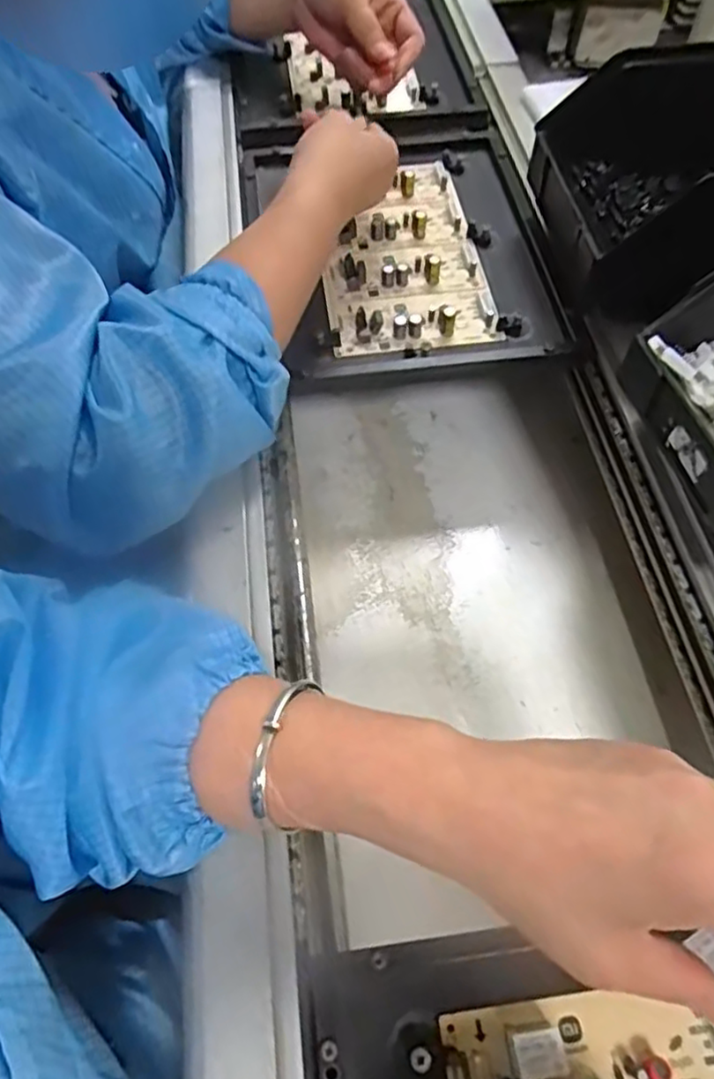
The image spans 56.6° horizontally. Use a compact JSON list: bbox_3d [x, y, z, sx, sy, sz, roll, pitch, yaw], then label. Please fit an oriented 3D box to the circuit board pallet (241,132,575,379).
[{"bbox_3d":[0.034,-0.239,0.545,0.228,0.025,0.288,-9,60,-3],"label":"circuit board pallet"}]

